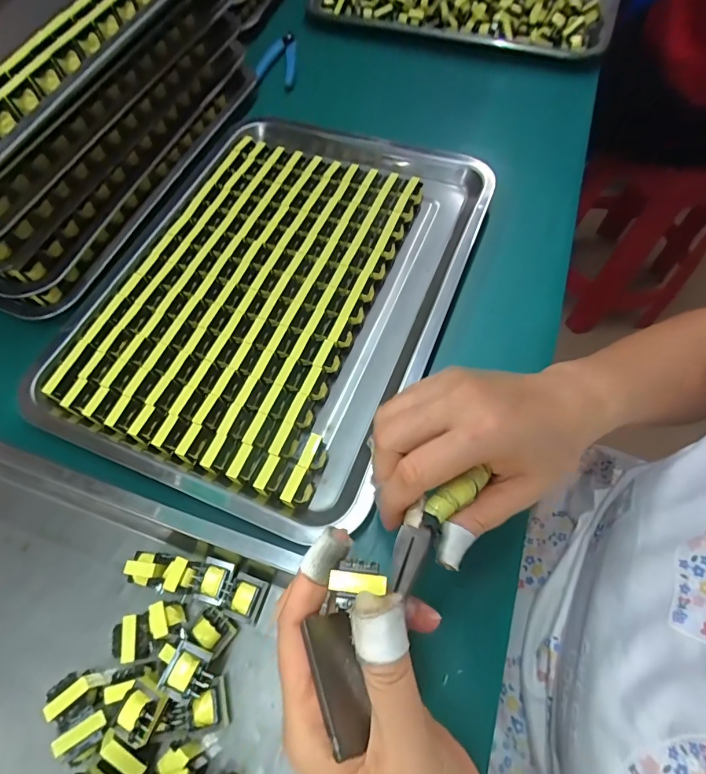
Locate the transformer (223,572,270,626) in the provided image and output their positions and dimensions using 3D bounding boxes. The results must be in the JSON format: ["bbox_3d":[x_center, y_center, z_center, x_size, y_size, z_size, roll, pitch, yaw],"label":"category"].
[{"bbox_3d":[-0.065,0.129,0.265,0.020,0.018,0.025,16,65,9],"label":"transformer"}]

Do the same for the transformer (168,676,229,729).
[{"bbox_3d":[-0.083,0.179,0.241,0.028,0.019,0.022,-24,66,-10],"label":"transformer"}]

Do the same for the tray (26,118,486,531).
[{"bbox_3d":[-0.064,-0.100,0.380,0.288,0.042,0.380,21,67,10],"label":"tray"}]

